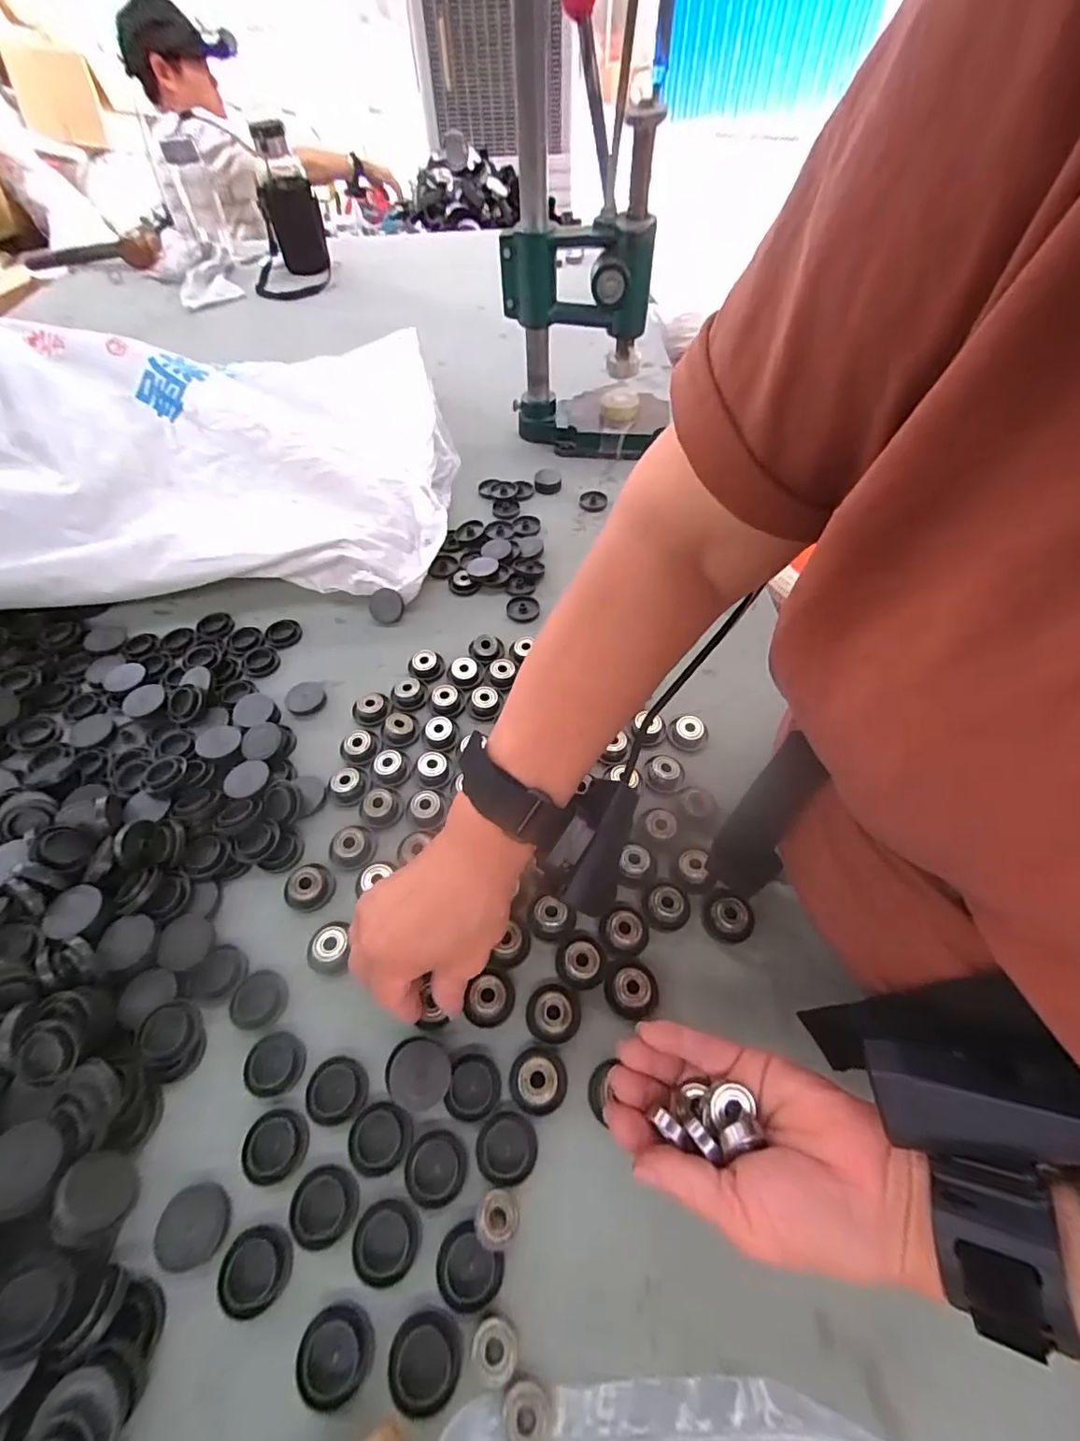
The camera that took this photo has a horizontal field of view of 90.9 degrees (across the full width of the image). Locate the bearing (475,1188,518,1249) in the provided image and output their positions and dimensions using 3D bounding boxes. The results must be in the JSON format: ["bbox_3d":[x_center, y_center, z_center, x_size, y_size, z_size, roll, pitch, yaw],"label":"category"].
[{"bbox_3d":[-0.022,0.247,0.264,0.021,0.011,0.021,0,55,1],"label":"bearing"}]

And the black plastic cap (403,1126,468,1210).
[{"bbox_3d":[-0.054,0.232,0.276,0.030,0.008,0.030,0,55,1],"label":"black plastic cap"}]

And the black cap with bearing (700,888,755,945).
[{"bbox_3d":[0.121,0.127,0.346,0.028,0.017,0.033,-29,59,-18],"label":"black cap with bearing"}]

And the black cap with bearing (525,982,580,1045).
[{"bbox_3d":[0.008,0.173,0.315,0.032,0.010,0.031,0,55,1],"label":"black cap with bearing"}]

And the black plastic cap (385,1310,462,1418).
[{"bbox_3d":[-0.052,0.286,0.237,0.032,0.005,0.029,-1,55,0],"label":"black plastic cap"}]

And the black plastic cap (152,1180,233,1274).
[{"bbox_3d":[-0.171,0.249,0.263,0.028,0.013,0.031,-12,55,-7],"label":"black plastic cap"}]

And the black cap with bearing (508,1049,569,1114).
[{"bbox_3d":[-0.001,0.201,0.297,0.031,0.012,0.030,0,55,1],"label":"black cap with bearing"}]

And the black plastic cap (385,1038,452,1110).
[{"bbox_3d":[-0.068,0.196,0.297,0.037,0.014,0.032,38,63,24],"label":"black plastic cap"}]

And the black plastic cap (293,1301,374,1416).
[{"bbox_3d":[-0.093,0.286,0.239,0.031,0.009,0.030,0,55,1],"label":"black plastic cap"}]

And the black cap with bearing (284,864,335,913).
[{"bbox_3d":[-0.159,0.113,0.364,0.031,0.012,0.032,0,55,1],"label":"black cap with bearing"}]

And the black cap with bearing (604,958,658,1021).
[{"bbox_3d":[0.055,0.162,0.322,0.032,0.013,0.034,0,55,1],"label":"black cap with bearing"}]

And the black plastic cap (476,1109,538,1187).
[{"bbox_3d":[-0.018,0.226,0.282,0.032,0.007,0.030,3,55,3],"label":"black plastic cap"}]

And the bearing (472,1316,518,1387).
[{"bbox_3d":[-0.021,0.287,0.241,0.020,0.006,0.019,0,55,1],"label":"bearing"}]

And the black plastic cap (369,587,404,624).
[{"bbox_3d":[-0.147,-0.110,0.508,0.031,0.031,0.004,-2,14,-13],"label":"black plastic cap"}]

